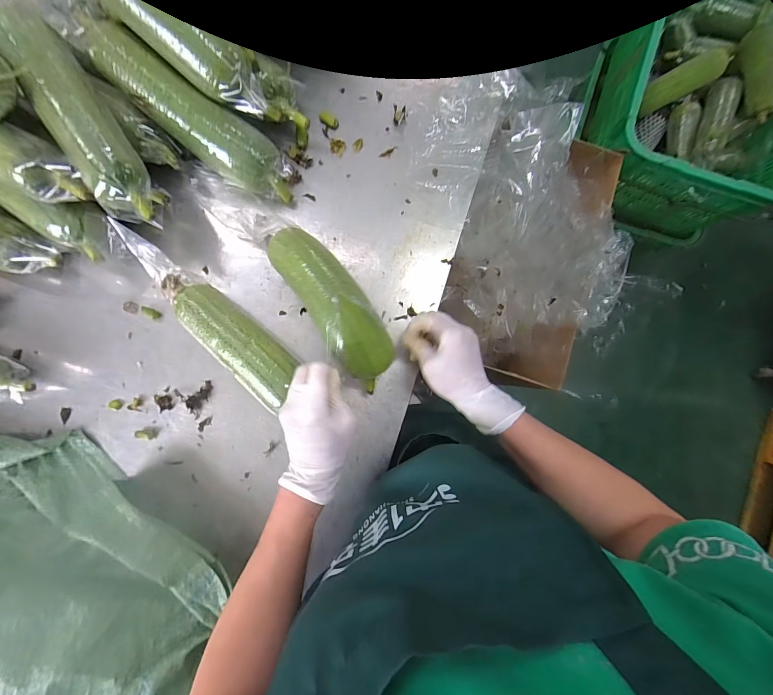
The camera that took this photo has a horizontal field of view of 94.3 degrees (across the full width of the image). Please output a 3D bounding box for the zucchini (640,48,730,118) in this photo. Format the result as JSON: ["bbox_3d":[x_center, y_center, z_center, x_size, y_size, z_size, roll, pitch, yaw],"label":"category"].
[{"bbox_3d":[0.652,-0.594,0.803,0.170,0.054,0.066,-25,87,20],"label":"zucchini"}]

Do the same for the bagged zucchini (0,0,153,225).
[{"bbox_3d":[-0.325,-0.242,0.376,0.061,0.046,0.247,-31,87,-3],"label":"bagged zucchini"}]

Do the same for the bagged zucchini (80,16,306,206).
[{"bbox_3d":[-0.217,-0.258,0.411,0.245,0.051,0.064,33,85,-22],"label":"bagged zucchini"}]

